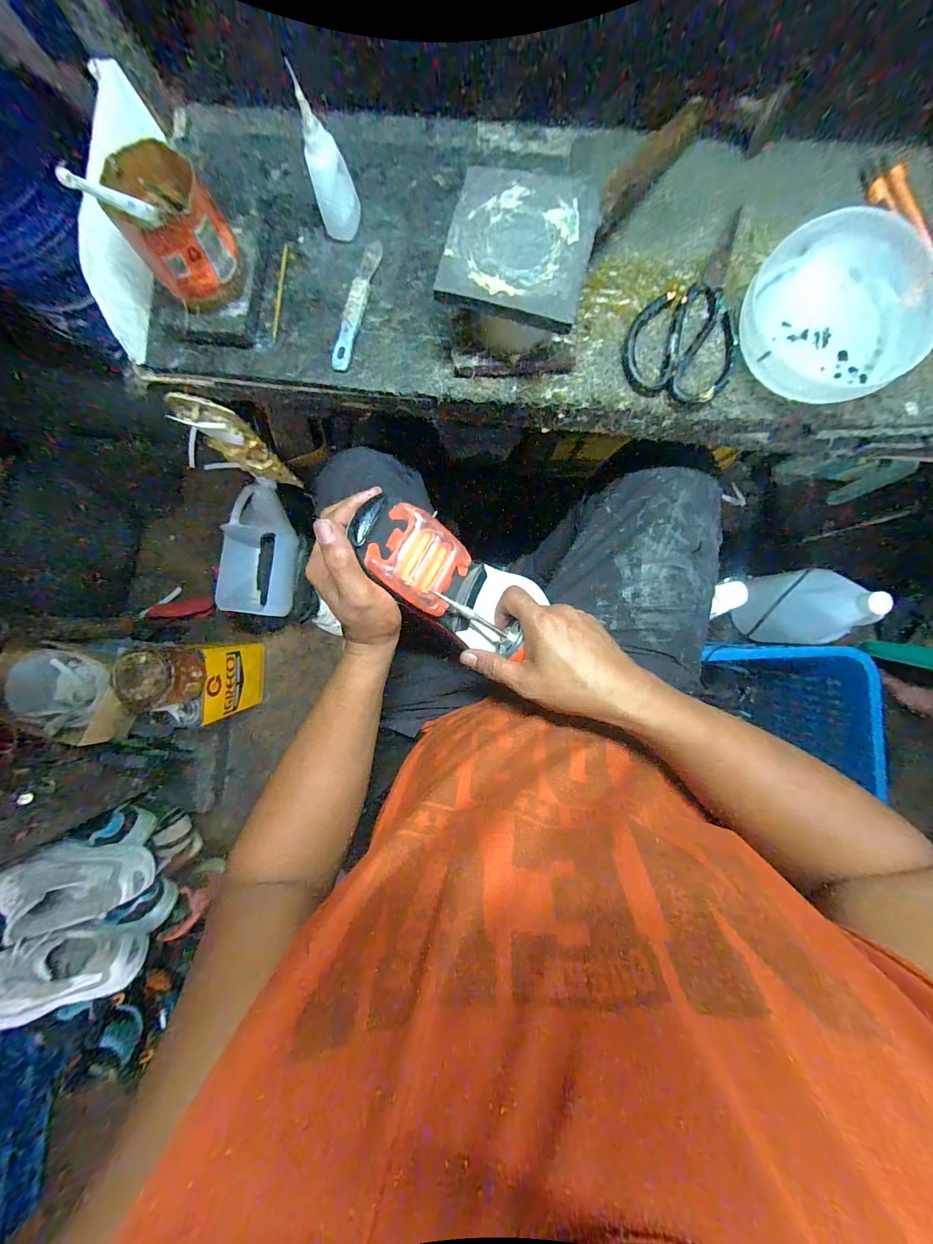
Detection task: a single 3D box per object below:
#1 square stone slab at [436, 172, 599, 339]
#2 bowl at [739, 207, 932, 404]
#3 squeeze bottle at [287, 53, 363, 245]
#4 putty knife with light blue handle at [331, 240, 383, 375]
[{"bbox_3d":[0.042,-0.302,0.314,0.113,0.013,0.124,14,90,2],"label":"square stone slab"},{"bbox_3d":[0.325,-0.266,0.346,0.155,0.038,0.145,0,90,2],"label":"bowl"},{"bbox_3d":[-0.123,-0.400,0.348,0.030,0.107,0.036,3,90,2],"label":"squeeze bottle"},{"bbox_3d":[-0.110,-0.315,0.388,0.019,0.007,0.135,15,90,2],"label":"putty knife with light blue handle"}]

